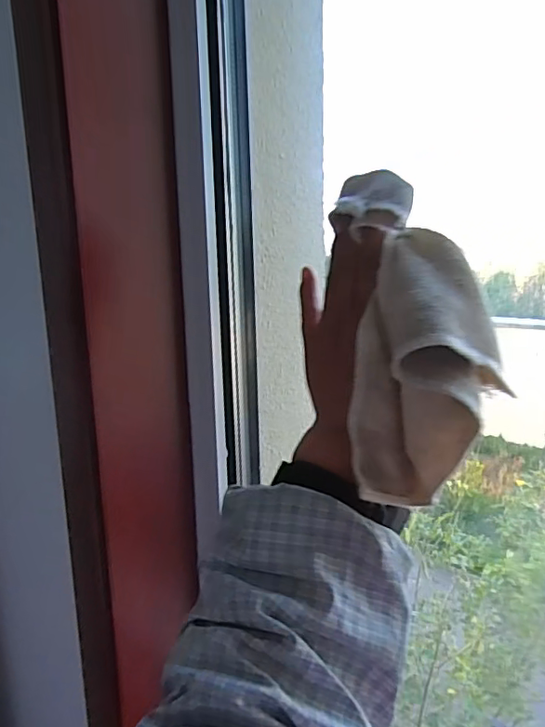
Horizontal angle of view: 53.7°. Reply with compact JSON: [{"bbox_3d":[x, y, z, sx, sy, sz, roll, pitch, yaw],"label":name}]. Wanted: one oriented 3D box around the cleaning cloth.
[{"bbox_3d":[0.083,-0.024,0.298,0.074,0.196,0.061,-1,-9,1],"label":"cleaning cloth"}]

